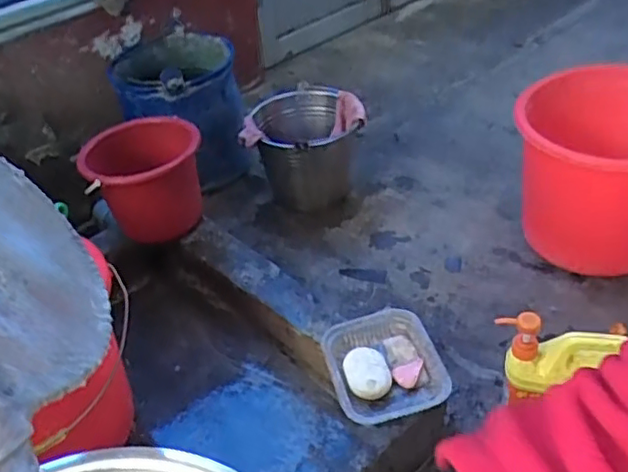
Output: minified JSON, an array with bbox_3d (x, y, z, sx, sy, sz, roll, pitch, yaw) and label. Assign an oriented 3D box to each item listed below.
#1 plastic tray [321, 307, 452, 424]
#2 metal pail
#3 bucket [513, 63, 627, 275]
[{"bbox_3d":[0.095,0.180,0.874,0.146,0.032,0.180,-13,42,-8],"label":"plastic tray"},{"bbox_3d":[-0.013,-0.191,1.412,0.235,0.202,0.232,12,44,19],"label":"metal pail"},{"bbox_3d":[0.532,-0.102,1.152,0.303,0.335,0.303,-3,41,3],"label":"bucket"}]

